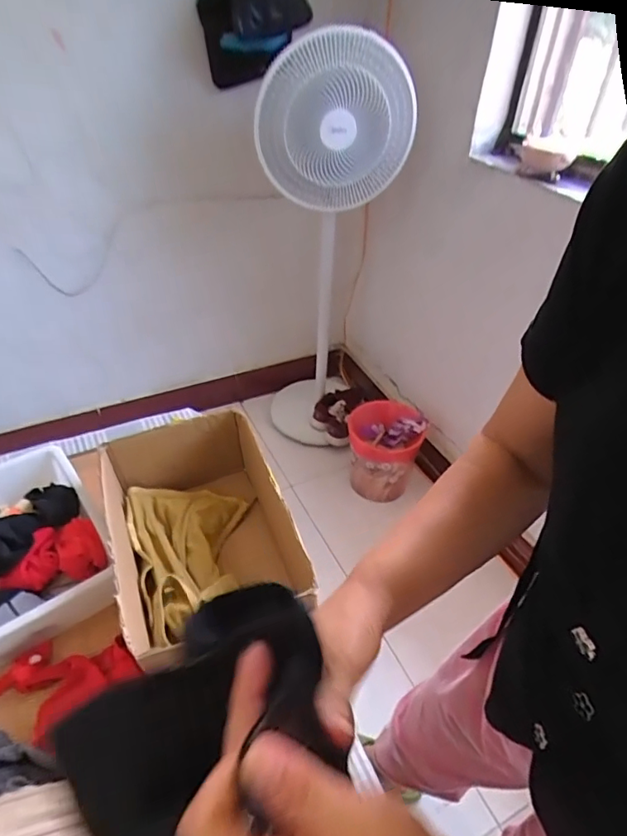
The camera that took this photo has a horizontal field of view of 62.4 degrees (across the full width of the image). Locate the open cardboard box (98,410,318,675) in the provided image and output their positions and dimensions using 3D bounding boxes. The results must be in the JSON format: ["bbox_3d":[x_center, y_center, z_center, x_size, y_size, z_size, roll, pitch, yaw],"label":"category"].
[{"bbox_3d":[-0.170,0.221,0.886,0.288,0.222,0.417,-12,42,-15],"label":"open cardboard box"}]

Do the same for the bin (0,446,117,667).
[{"bbox_3d":[-0.515,0.222,0.887,0.280,0.130,0.362,-25,47,-28],"label":"bin"}]

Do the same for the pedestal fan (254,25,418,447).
[{"bbox_3d":[0.048,-0.444,1.589,0.380,1.174,0.326,1,40,0],"label":"pedestal fan"}]

